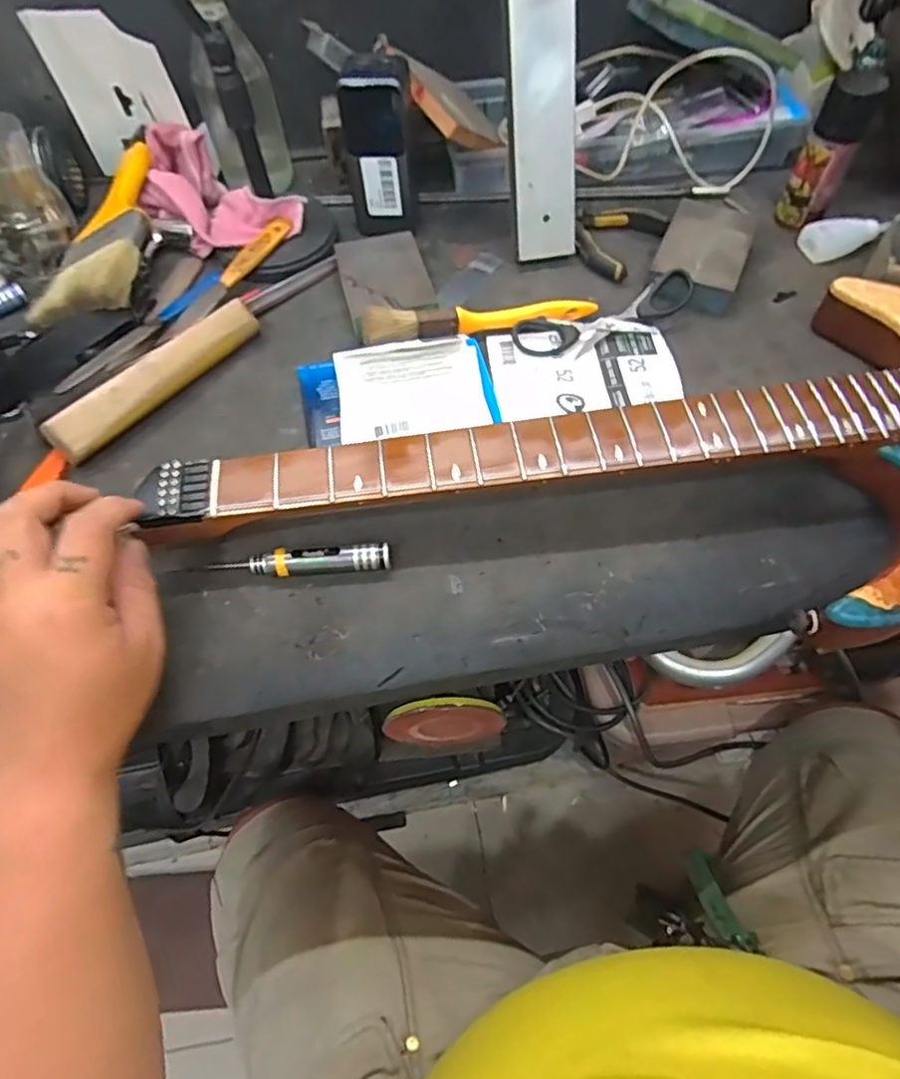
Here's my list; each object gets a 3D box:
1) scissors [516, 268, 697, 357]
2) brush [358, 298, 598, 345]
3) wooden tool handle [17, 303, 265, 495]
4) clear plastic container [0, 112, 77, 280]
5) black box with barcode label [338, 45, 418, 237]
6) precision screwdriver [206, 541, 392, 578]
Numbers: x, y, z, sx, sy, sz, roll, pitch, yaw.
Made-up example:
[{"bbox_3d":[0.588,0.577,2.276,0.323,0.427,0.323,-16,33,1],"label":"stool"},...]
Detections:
[{"bbox_3d":[0.127,-0.181,0.510,0.148,0.029,0.038,-16,60,-8],"label":"scissors"},{"bbox_3d":[0.024,-0.177,0.506,0.190,0.033,0.026,-11,59,-5],"label":"brush"},{"bbox_3d":[-0.227,-0.118,0.473,0.026,0.030,0.198,37,66,21],"label":"wooden tool handle"},{"bbox_3d":[-0.396,-0.307,0.553,0.089,0.099,0.107,-26,62,-14],"label":"clear plastic container"},{"bbox_3d":[-0.059,-0.337,0.544,0.053,0.126,0.038,1,53,7],"label":"black box with barcode label"},{"bbox_3d":[-0.096,0.016,0.408,0.114,0.018,0.016,-4,59,-1],"label":"precision screwdriver"}]

